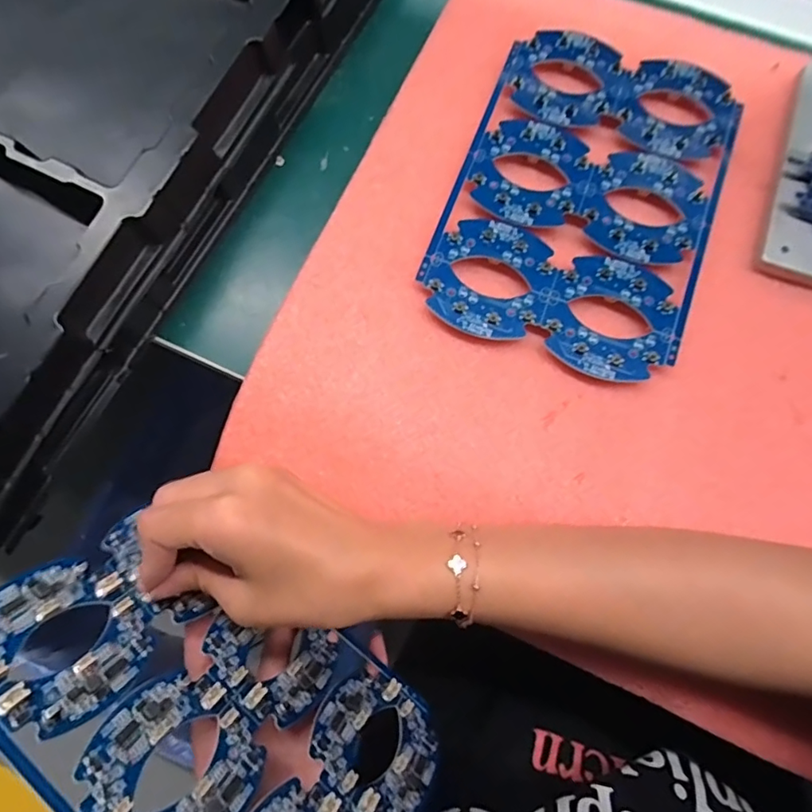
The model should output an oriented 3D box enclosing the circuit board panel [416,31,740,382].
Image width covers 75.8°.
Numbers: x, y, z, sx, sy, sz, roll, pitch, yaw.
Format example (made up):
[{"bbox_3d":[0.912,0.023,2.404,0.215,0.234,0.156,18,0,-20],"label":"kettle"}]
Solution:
[{"bbox_3d":[0.101,-0.122,0.295,0.137,0.009,0.206,20,76,6],"label":"circuit board panel"}]

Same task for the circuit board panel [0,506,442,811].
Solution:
[{"bbox_3d":[-0.079,0.135,0.240,0.203,0.131,0.011,41,121,3],"label":"circuit board panel"}]

